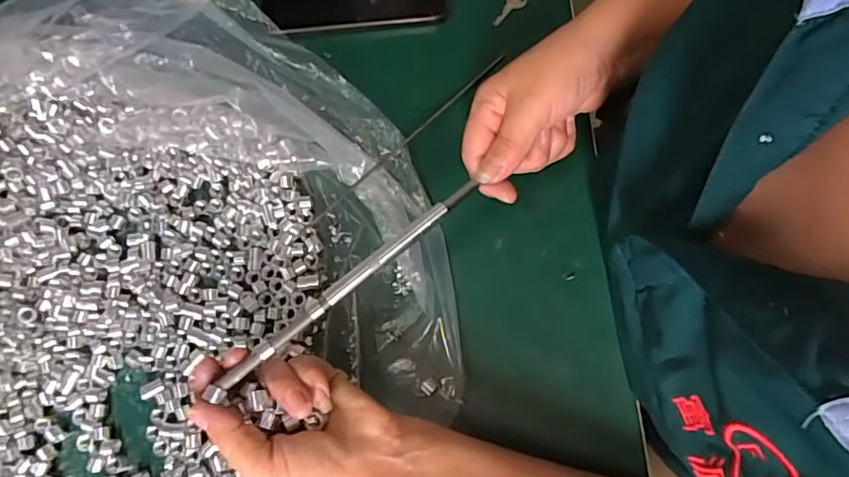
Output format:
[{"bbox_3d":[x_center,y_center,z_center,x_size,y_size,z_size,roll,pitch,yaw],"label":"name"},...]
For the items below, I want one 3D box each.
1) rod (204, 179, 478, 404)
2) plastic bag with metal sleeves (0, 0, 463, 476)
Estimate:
[{"bbox_3d":[-0.043,0.025,0.340,0.202,0.005,0.010,-39,78,-17],"label":"rod"},{"bbox_3d":[-0.208,0.035,0.356,0.449,0.106,0.453,-42,78,-9],"label":"plastic bag with metal sleeves"}]

